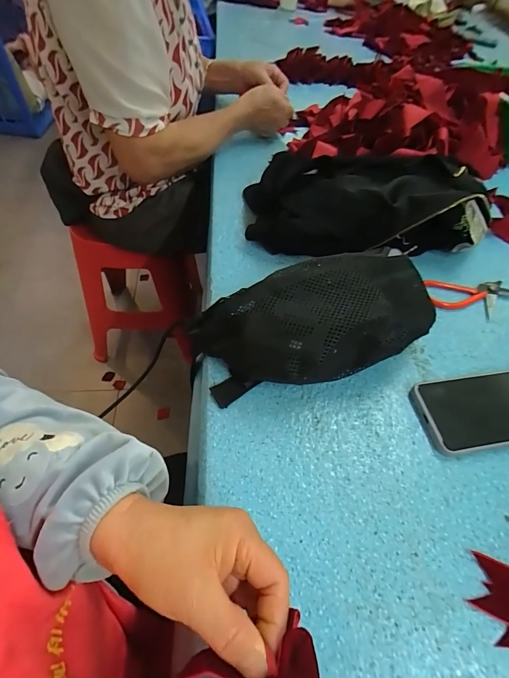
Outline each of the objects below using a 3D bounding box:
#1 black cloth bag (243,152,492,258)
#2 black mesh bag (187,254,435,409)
[{"bbox_3d":[0.160,-0.191,0.502,0.353,0.098,0.145,8,53,2],"label":"black cloth bag"},{"bbox_3d":[0.065,-0.012,0.359,0.260,0.094,0.116,-5,54,-8],"label":"black mesh bag"}]

